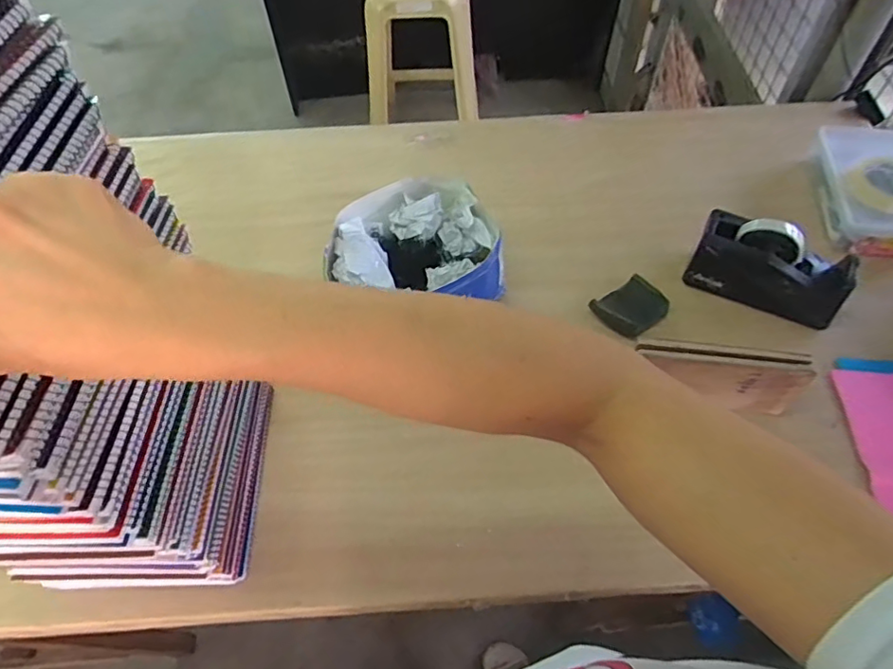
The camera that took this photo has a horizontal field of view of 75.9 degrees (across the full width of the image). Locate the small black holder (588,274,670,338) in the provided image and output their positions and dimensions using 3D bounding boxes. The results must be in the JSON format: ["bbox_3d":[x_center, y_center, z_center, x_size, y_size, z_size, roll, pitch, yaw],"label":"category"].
[{"bbox_3d":[0.263,-0.038,0.812,0.097,0.030,0.074,-35,62,-19],"label":"small black holder"}]

